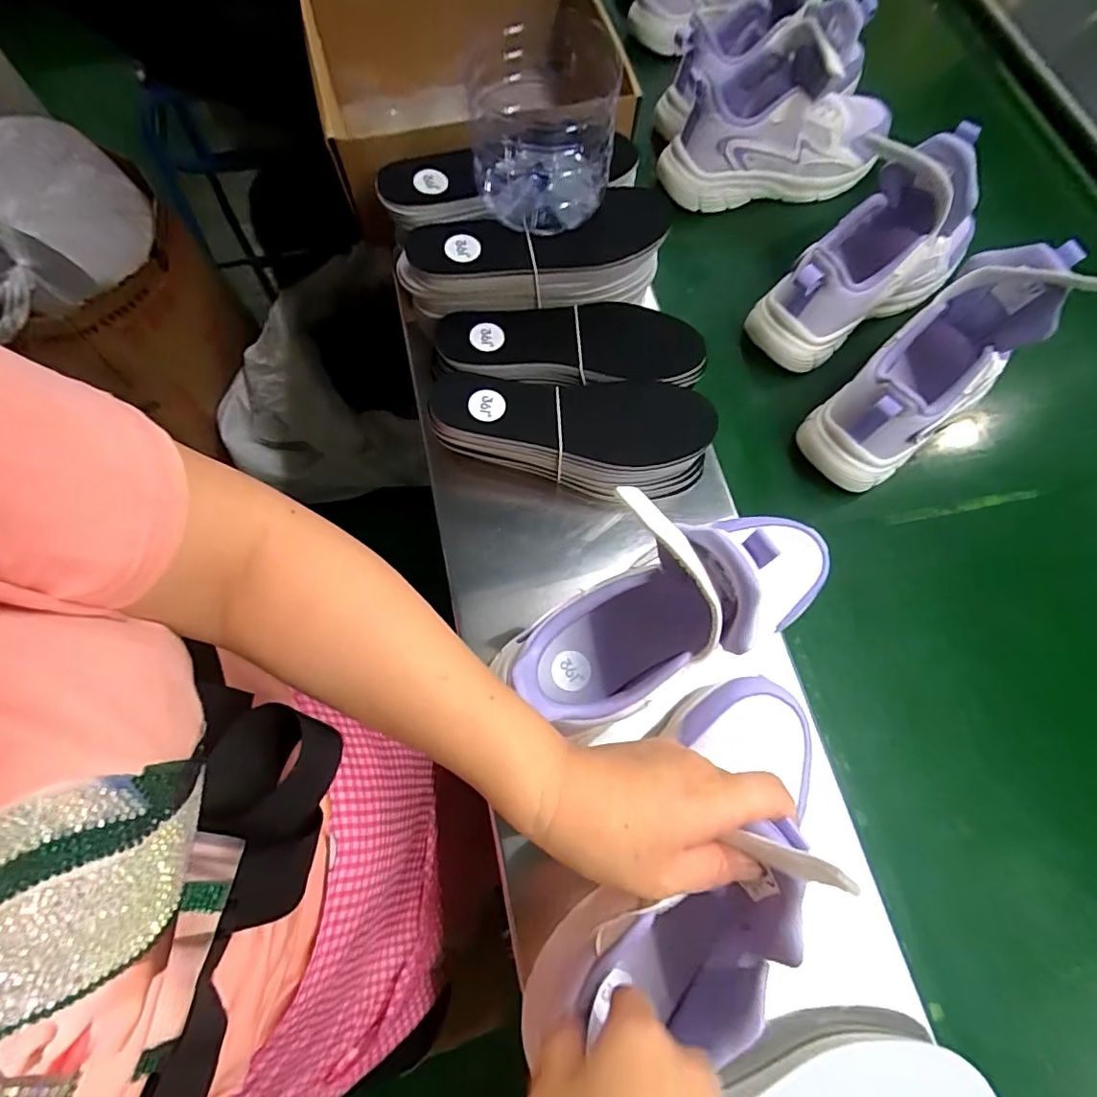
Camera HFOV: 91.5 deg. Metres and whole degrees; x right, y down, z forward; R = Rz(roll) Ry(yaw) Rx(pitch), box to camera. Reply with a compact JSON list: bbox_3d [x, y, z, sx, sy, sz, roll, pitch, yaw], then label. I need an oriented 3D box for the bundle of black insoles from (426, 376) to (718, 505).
[{"bbox_3d":[0.017,-0.088,0.416,0.207,0.060,0.082,2,71,3],"label":"bundle of black insoles"}]

